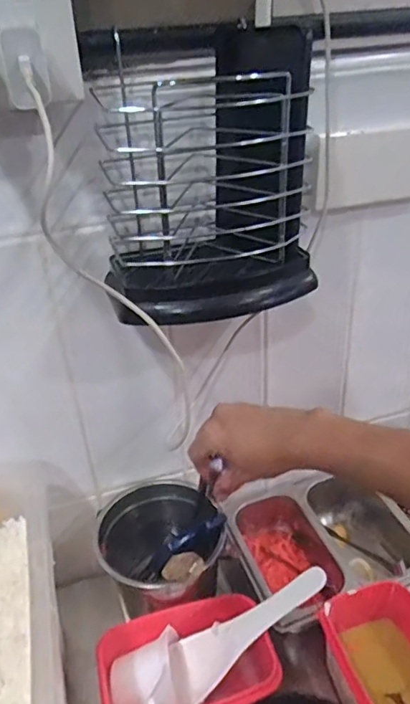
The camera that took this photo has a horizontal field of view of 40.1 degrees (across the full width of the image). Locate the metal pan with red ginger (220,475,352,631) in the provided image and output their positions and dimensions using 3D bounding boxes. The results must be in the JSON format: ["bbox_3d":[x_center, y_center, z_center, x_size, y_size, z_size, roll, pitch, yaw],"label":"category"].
[{"bbox_3d":[0.092,0.236,0.646,0.107,0.058,0.167,-17,35,-21],"label":"metal pan with red ginger"}]

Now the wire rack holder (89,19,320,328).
[{"bbox_3d":[-0.003,-0.137,0.441,0.155,0.190,0.112,-13,34,-15],"label":"wire rack holder"}]

